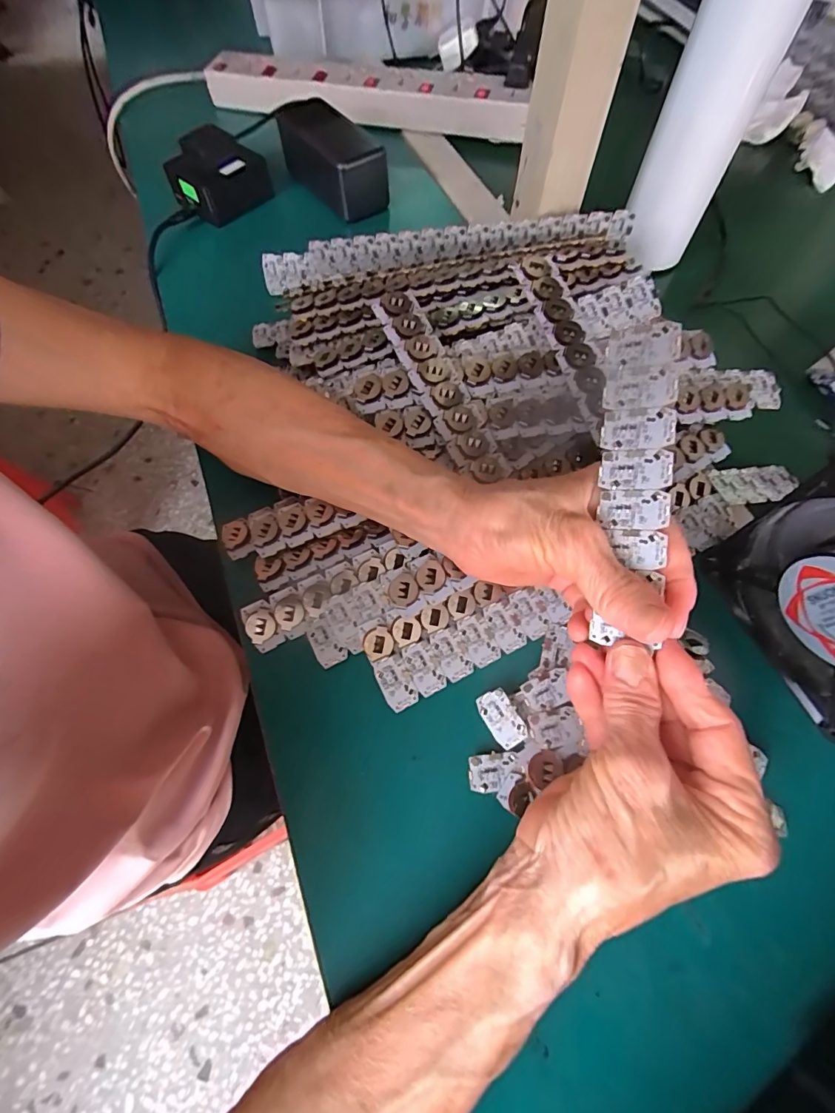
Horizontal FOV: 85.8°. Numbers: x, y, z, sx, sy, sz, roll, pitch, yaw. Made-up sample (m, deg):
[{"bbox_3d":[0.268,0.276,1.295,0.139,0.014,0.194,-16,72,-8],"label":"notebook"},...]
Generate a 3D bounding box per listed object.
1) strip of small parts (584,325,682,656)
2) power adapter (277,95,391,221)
[{"bbox_3d":[0.099,-0.031,0.205,0.030,0.005,0.142,4,95,27],"label":"strip of small parts"},{"bbox_3d":[-0.084,-0.393,0.444,0.057,0.047,0.127,-34,69,-13],"label":"power adapter"}]

